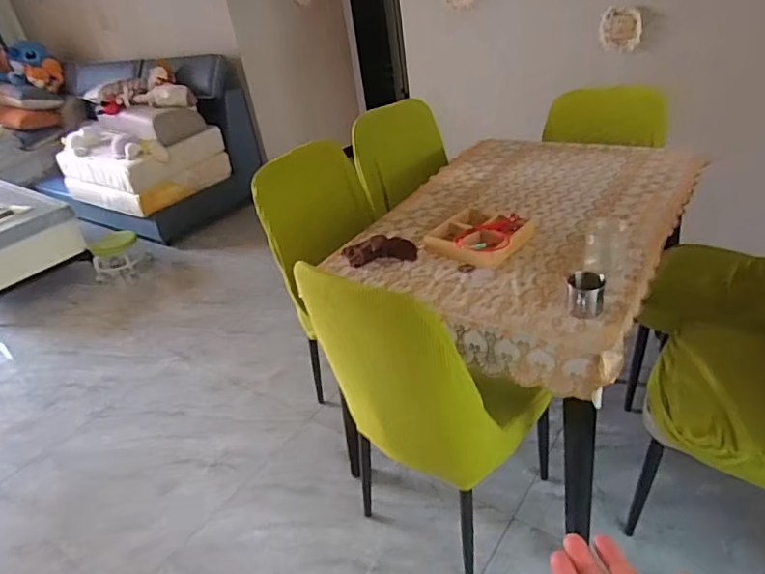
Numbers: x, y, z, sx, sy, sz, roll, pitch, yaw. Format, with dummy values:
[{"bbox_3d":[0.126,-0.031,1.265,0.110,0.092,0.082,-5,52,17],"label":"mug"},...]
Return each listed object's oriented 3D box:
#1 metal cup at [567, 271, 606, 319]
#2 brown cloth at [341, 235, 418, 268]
[{"bbox_3d":[0.414,0.018,1.098,0.076,0.078,0.084,6,35,23],"label":"metal cup"},{"bbox_3d":[-0.008,-0.098,1.426,0.198,0.040,0.083,-6,32,4],"label":"brown cloth"}]

